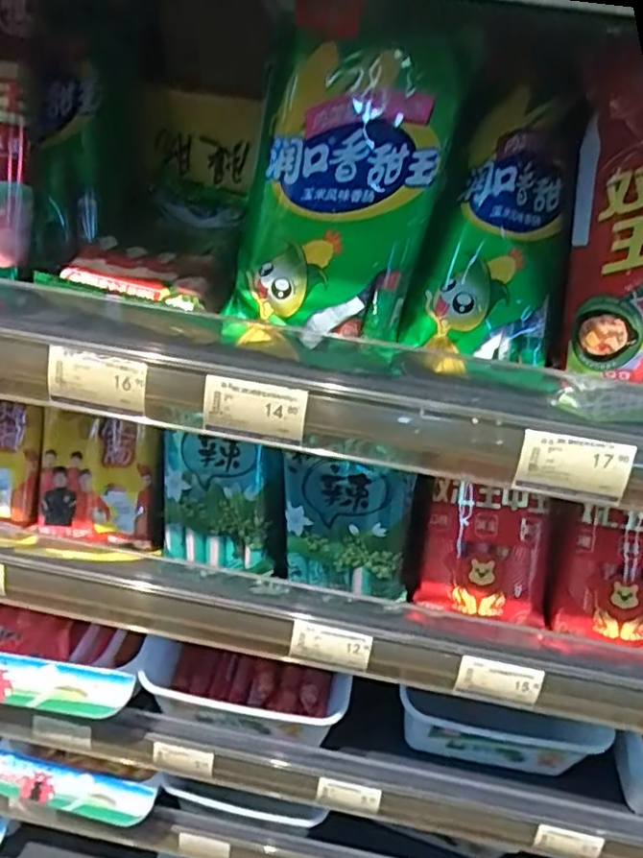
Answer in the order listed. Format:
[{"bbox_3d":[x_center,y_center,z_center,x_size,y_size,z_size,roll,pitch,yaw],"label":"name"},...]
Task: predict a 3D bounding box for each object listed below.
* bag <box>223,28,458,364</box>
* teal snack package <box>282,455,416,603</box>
[{"bbox_3d":[0.008,-0.137,0.388,0.112,0.167,0.040,16,21,2],"label":"bag"},{"bbox_3d":[0.019,0.078,0.496,0.100,0.119,0.026,6,36,-2],"label":"teal snack package"}]

